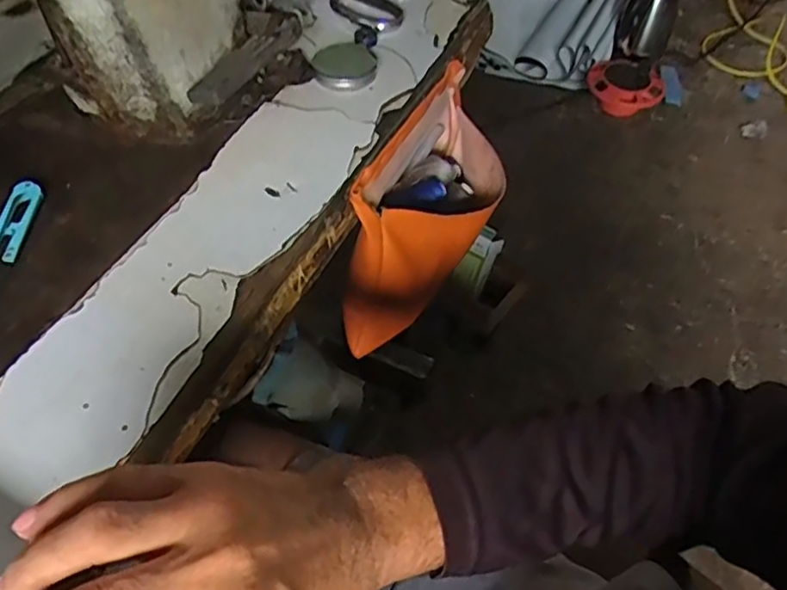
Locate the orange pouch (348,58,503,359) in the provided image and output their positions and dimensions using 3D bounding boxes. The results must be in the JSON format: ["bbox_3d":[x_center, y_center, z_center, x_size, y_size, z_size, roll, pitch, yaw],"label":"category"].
[{"bbox_3d":[0.038,-0.071,0.598,0.086,0.183,0.198,24,55,16],"label":"orange pouch"}]

